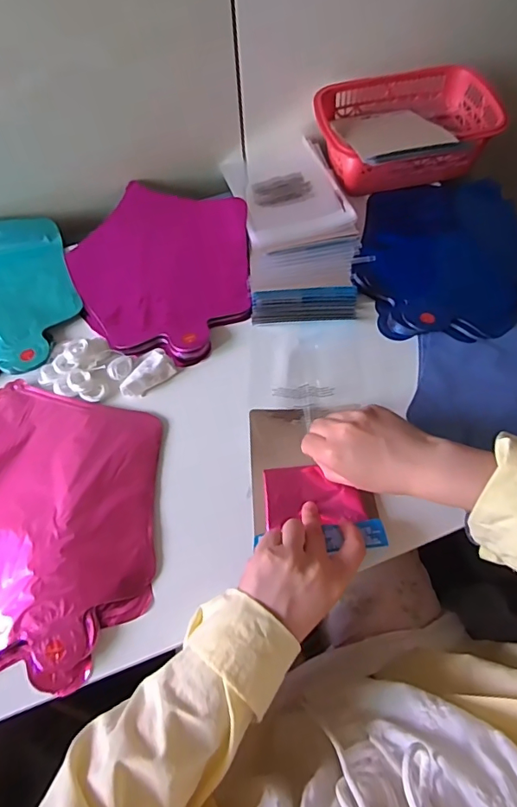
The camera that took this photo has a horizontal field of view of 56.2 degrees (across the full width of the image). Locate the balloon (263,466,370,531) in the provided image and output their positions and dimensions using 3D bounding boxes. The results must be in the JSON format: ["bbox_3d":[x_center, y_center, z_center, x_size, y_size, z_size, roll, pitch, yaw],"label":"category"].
[{"bbox_3d":[0.051,0.086,0.454,0.088,0.015,0.058,-3,63,-1],"label":"balloon"}]

